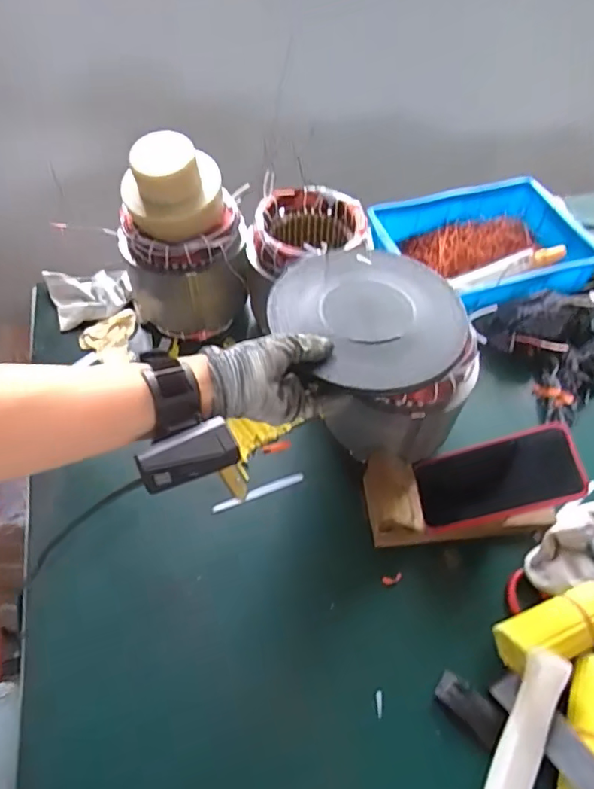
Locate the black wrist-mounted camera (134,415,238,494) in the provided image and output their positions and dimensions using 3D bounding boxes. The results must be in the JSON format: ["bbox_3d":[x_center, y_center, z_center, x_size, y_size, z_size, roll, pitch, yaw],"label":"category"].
[{"bbox_3d":[-0.078,0.046,0.387,0.068,0.023,0.031,-22,59,-17],"label":"black wrist-mounted camera"}]

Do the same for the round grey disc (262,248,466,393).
[{"bbox_3d":[0.080,-0.082,0.544,0.188,0.014,0.185,1,55,-1],"label":"round grey disc"}]

